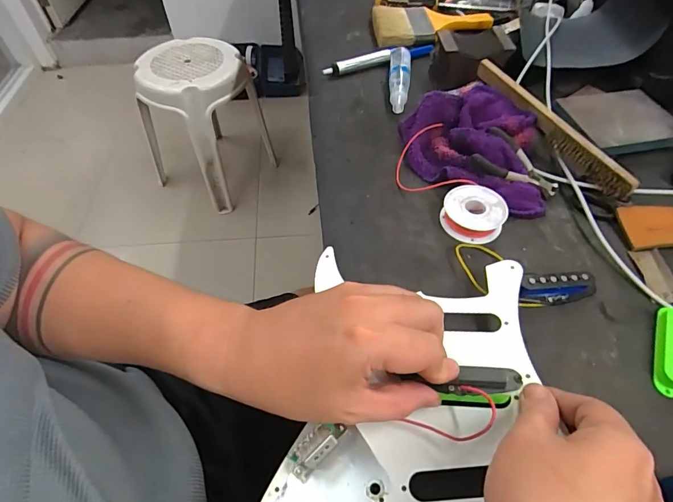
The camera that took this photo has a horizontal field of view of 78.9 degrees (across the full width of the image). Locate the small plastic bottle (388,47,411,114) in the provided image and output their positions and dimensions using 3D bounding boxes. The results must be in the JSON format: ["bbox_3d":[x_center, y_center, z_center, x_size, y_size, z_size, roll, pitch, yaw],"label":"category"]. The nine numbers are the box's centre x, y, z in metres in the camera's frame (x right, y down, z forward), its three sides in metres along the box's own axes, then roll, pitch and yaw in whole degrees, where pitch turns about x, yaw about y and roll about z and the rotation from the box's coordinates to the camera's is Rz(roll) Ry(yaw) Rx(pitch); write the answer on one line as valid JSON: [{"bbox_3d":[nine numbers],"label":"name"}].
[{"bbox_3d":[0.088,-0.241,0.572,0.030,0.026,0.140,5,52,5],"label":"small plastic bottle"}]

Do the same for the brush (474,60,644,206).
[{"bbox_3d":[0.244,-0.149,0.469,0.024,0.030,0.230,-21,55,-15],"label":"brush"}]

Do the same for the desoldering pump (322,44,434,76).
[{"bbox_3d":[0.066,-0.289,0.611,0.183,0.018,0.018,-24,55,-16],"label":"desoldering pump"}]

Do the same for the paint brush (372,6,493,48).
[{"bbox_3d":[0.157,-0.374,0.675,0.189,0.024,0.117,-2,52,0],"label":"paint brush"}]

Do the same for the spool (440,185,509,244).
[{"bbox_3d":[0.139,-0.038,0.417,0.060,0.022,0.060,-1,52,1],"label":"spool"}]

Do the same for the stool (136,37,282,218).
[{"bbox_3d":[-0.450,-0.437,1.387,0.316,0.424,0.305,29,58,22],"label":"stool"}]

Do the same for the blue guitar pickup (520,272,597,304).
[{"bbox_3d":[0.195,0.033,0.360,0.069,0.023,0.019,-6,52,-3],"label":"blue guitar pickup"}]

